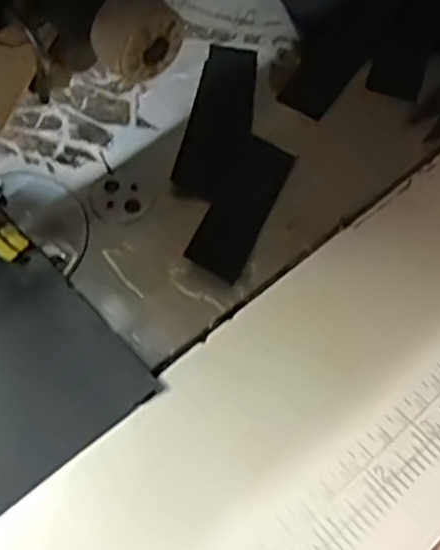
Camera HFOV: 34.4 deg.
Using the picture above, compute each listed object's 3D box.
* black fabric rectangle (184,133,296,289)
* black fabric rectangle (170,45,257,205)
[{"bbox_3d":[0.009,-0.030,0.303,0.024,0.004,0.070,22,64,10],"label":"black fabric rectangle"},{"bbox_3d":[0.000,-0.071,0.322,0.028,0.008,0.079,12,63,5],"label":"black fabric rectangle"}]

